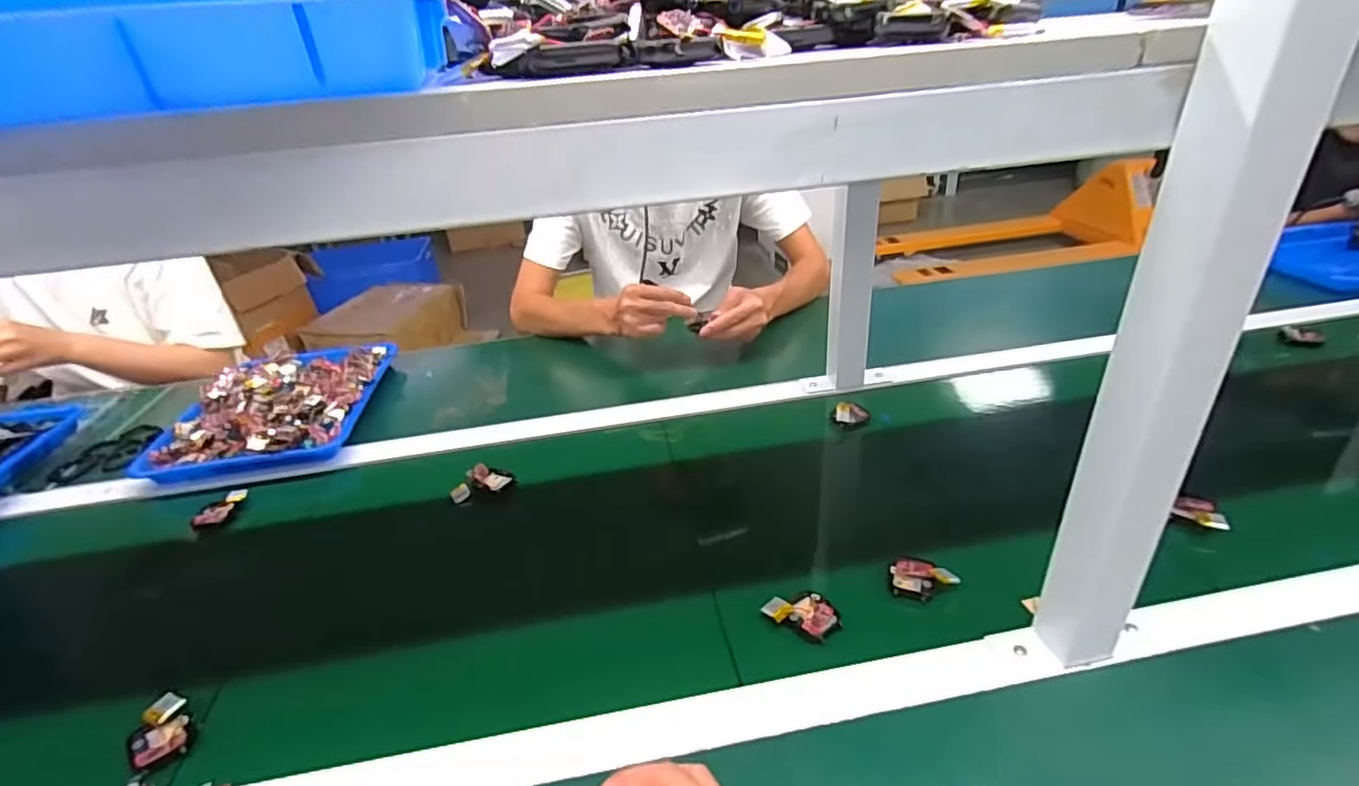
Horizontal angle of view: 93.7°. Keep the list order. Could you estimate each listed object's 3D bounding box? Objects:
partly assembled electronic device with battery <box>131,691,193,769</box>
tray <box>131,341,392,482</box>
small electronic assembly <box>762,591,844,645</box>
[{"bbox_3d":[-0.386,0.249,0.474,0.033,0.017,0.056,-25,36,-31],"label":"partly assembled electronic device with battery"},{"bbox_3d":[-0.542,0.007,0.880,0.235,0.042,0.300,-7,30,-4],"label":"tray"},{"bbox_3d":[0.103,0.181,0.529,0.059,0.008,0.041,18,37,33],"label":"small electronic assembly"}]

